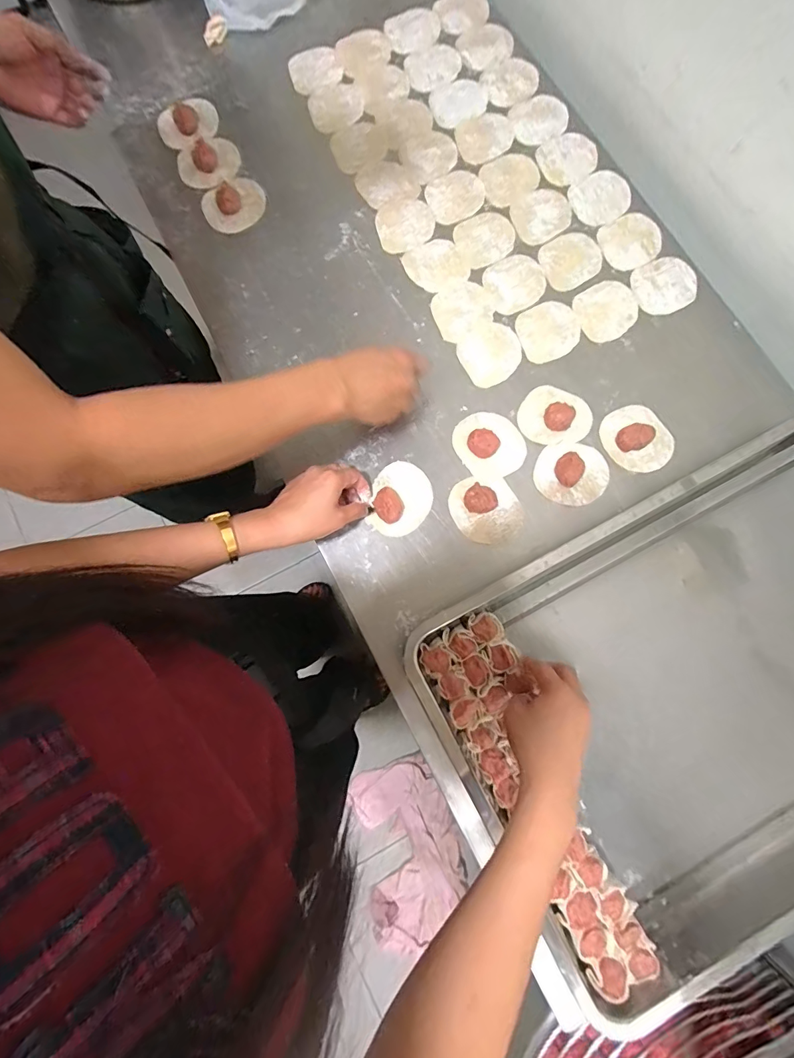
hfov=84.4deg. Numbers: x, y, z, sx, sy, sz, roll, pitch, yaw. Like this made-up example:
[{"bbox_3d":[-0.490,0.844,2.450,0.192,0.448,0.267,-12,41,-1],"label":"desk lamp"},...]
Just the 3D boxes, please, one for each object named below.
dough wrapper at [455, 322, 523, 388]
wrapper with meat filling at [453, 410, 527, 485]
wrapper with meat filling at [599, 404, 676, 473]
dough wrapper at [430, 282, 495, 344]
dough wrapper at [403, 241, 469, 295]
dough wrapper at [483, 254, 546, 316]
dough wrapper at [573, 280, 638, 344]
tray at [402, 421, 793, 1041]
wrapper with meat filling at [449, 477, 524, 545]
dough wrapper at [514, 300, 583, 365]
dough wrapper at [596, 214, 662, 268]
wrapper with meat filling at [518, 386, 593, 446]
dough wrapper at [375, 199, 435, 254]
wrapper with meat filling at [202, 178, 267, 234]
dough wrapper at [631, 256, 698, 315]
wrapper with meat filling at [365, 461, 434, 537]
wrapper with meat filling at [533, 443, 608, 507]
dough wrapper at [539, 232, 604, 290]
[{"bbox_3d":[0.119,-0.220,0.550,0.078,0.004,0.075,0,80,1],"label":"dough wrapper"},{"bbox_3d":[0.111,-0.104,0.518,0.078,0.023,0.084,0,80,1],"label":"wrapper with meat filling"},{"bbox_3d":[0.290,-0.110,0.522,0.077,0.016,0.083,0,80,1],"label":"wrapper with meat filling"},{"bbox_3d":[0.085,-0.283,0.564,0.078,0.004,0.072,0,80,1],"label":"dough wrapper"},{"bbox_3d":[0.053,-0.348,0.579,0.079,0.005,0.071,-28,81,-4],"label":"dough wrapper"},{"bbox_3d":[0.155,-0.321,0.570,0.077,0.004,0.073,-21,80,-3],"label":"dough wrapper"},{"bbox_3d":[0.269,-0.281,0.562,0.085,0.004,0.073,-32,81,-5],"label":"dough wrapper"},{"bbox_3d":[0.339,0.147,0.456,0.607,0.055,0.386,-29,81,-5],"label":"tray"},{"bbox_3d":[0.105,-0.022,0.505,0.084,0.022,0.075,4,80,1],"label":"wrapper with meat filling"},{"bbox_3d":[0.194,-0.252,0.559,0.077,0.004,0.077,-15,80,-1],"label":"dough wrapper"},{"bbox_3d":[0.317,-0.387,0.588,0.094,0.011,0.073,-31,81,-5],"label":"dough wrapper"},{"bbox_3d":[0.191,-0.135,0.528,0.082,0.015,0.072,26,81,5],"label":"wrapper with meat filling"},{"bbox_3d":[0.011,-0.411,0.591,0.080,0.005,0.079,0,80,1],"label":"dough wrapper"},{"bbox_3d":[-0.222,-0.442,0.596,0.083,0.021,0.073,-30,81,-5],"label":"wrapper with meat filling"},{"bbox_3d":[0.350,-0.318,0.570,0.085,0.006,0.073,-21,80,-3],"label":"dough wrapper"},{"bbox_3d":[0.006,-0.036,0.504,0.068,0.023,0.087,12,80,3],"label":"wrapper with meat filling"},{"bbox_3d":[0.207,-0.066,0.513,0.083,0.018,0.073,1,80,1],"label":"wrapper with meat filling"},{"bbox_3d":[0.230,-0.356,0.578,0.086,0.004,0.072,-30,81,-5],"label":"dough wrapper"}]

